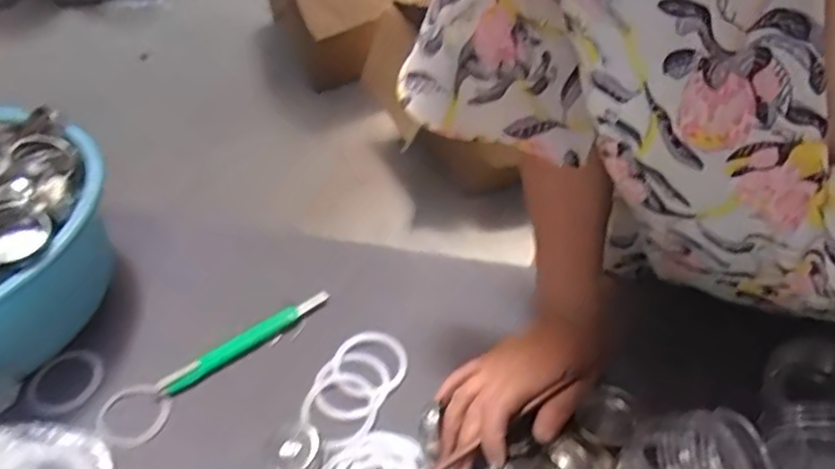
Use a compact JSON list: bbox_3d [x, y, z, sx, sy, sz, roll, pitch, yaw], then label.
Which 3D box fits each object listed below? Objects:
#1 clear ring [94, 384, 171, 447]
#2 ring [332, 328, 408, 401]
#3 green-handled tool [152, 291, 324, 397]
[{"bbox_3d":[-0.221,0.138,0.499,0.053,0.011,0.051,-3,45,3],"label":"clear ring"},{"bbox_3d":[-0.037,0.100,0.514,0.058,0.004,0.058,-3,45,3],"label":"ring"},{"bbox_3d":[-0.143,0.089,0.542,0.149,0.014,0.016,-32,50,-24],"label":"green-handled tool"}]

